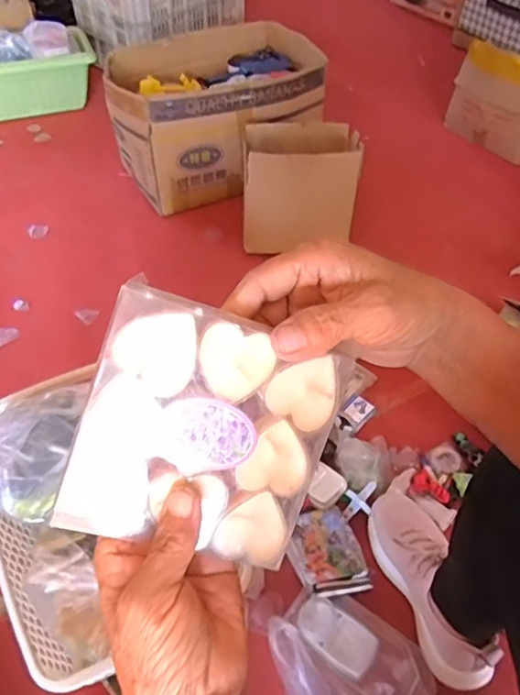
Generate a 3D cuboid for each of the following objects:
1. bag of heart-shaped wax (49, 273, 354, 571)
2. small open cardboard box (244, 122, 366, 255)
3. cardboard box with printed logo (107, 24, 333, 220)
[{"bbox_3d":[-0.025,0.041,0.261,0.115,0.114,0.011,18,6,-15],"label":"bag of heart-shaped wax"},{"bbox_3d":[0.081,-0.343,1.109,0.220,0.176,0.193,1,49,-1],"label":"small open cardboard box"},{"bbox_3d":[-0.097,-0.561,1.286,0.477,0.239,0.329,-16,52,-14],"label":"cardboard box with printed logo"}]

